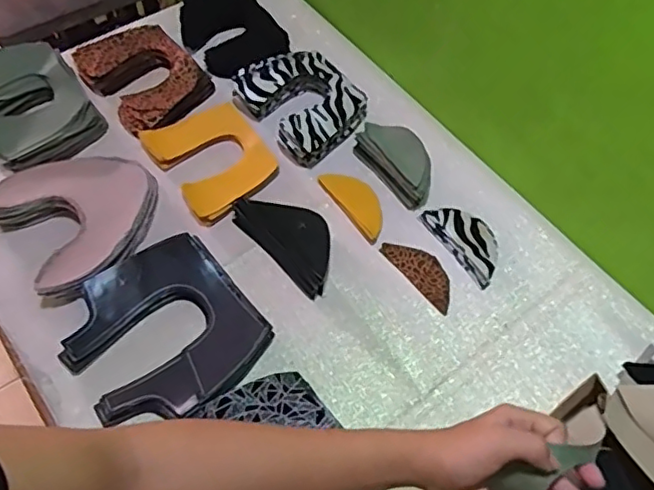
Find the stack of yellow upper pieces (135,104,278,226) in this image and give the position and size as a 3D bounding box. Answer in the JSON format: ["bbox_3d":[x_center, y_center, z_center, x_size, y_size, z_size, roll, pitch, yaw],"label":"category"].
[{"bbox_3d":[-0.143,-0.110,0.759,0.128,0.032,0.159,-30,66,-20],"label":"stack of yellow upper pieces"}]

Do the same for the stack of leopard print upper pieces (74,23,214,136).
[{"bbox_3d":[-0.253,-0.229,0.826,0.168,0.047,0.128,41,65,19],"label":"stack of leopard print upper pieces"}]

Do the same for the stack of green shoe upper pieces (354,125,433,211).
[{"bbox_3d":[0.089,-0.104,0.757,0.050,0.060,0.124,-32,66,-20],"label":"stack of green shoe upper pieces"}]

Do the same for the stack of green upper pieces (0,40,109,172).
[{"bbox_3d":[-0.382,-0.179,0.773,0.138,0.069,0.185,-36,68,-22],"label":"stack of green upper pieces"}]

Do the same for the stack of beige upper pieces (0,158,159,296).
[{"bbox_3d":[-0.288,-0.036,0.695,0.172,0.051,0.181,34,63,16],"label":"stack of beige upper pieces"}]

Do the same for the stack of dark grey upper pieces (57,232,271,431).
[{"bbox_3d":[-0.172,0.092,0.630,0.180,0.034,0.182,-37,68,-22],"label":"stack of dark grey upper pieces"}]

